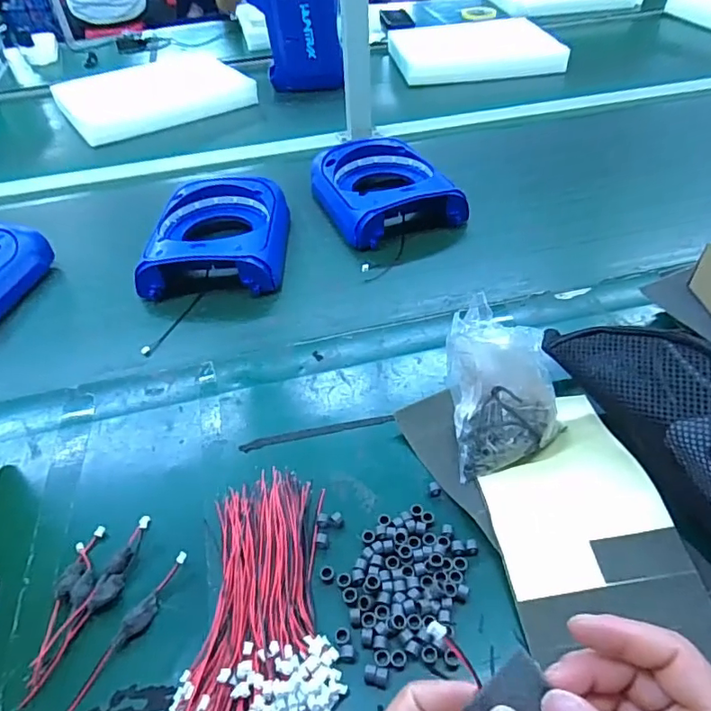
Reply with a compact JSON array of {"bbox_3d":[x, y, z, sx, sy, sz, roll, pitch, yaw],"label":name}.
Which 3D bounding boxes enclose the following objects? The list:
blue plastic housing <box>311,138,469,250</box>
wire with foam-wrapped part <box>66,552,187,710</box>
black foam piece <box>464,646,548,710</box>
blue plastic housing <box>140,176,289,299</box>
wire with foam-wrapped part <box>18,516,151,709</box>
[{"bbox_3d":[0.038,-0.242,0.770,0.165,0.072,0.224,-19,46,-14],"label":"blue plastic housing"},{"bbox_3d":[-0.155,0.188,0.359,0.014,0.013,0.118,18,47,21],"label":"wire with foam-wrapped part"},{"bbox_3d":[0.070,0.154,0.232,0.037,0.006,0.026,-42,51,-10],"label":"black foam piece"},{"bbox_3d":[-0.178,-0.163,0.700,0.168,0.065,0.214,-3,45,2],"label":"blue plastic housing"},{"bbox_3d":[-0.184,0.176,0.376,0.018,0.012,0.133,11,45,15],"label":"wire with foam-wrapped part"}]

